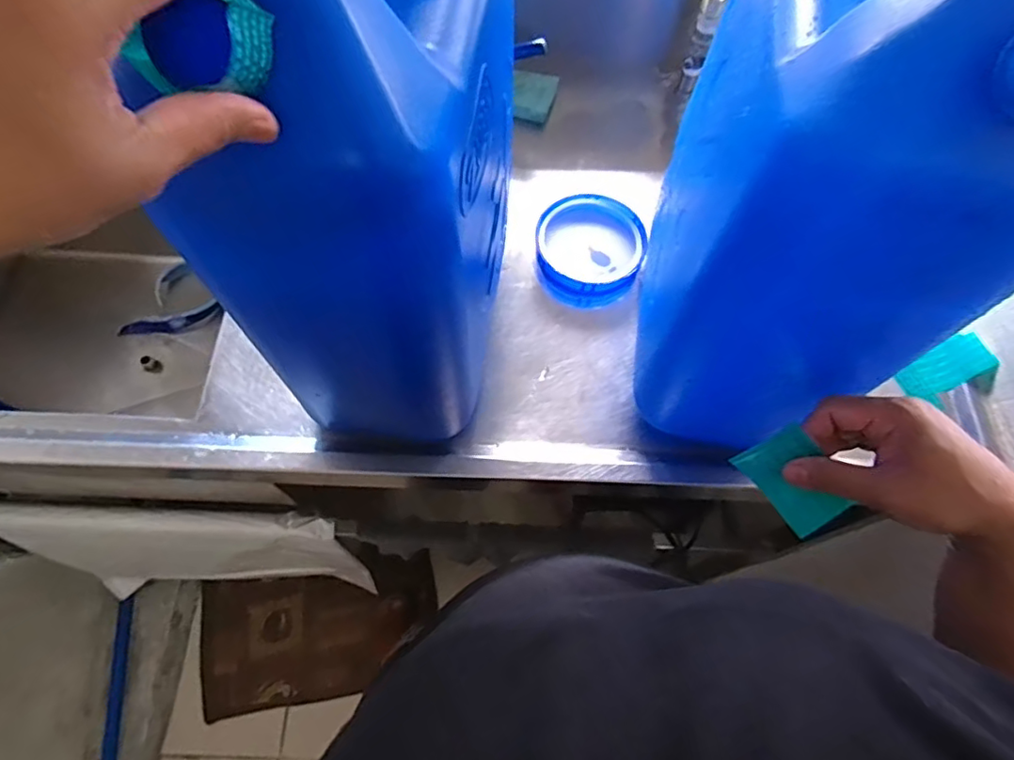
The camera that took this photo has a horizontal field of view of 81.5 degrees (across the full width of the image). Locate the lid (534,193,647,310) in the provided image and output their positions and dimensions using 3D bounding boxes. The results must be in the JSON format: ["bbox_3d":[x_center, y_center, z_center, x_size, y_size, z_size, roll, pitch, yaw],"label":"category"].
[{"bbox_3d":[0.094,-0.148,0.678,0.119,0.035,0.135,6,65,1],"label":"lid"}]

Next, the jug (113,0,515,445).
[{"bbox_3d":[-0.078,-0.159,0.423,0.143,0.395,0.286,10,65,3],"label":"jug"}]

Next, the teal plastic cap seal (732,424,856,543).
[{"bbox_3d":[0.194,0.068,0.393,0.069,0.048,0.004,51,29,3],"label":"teal plastic cap seal"}]

